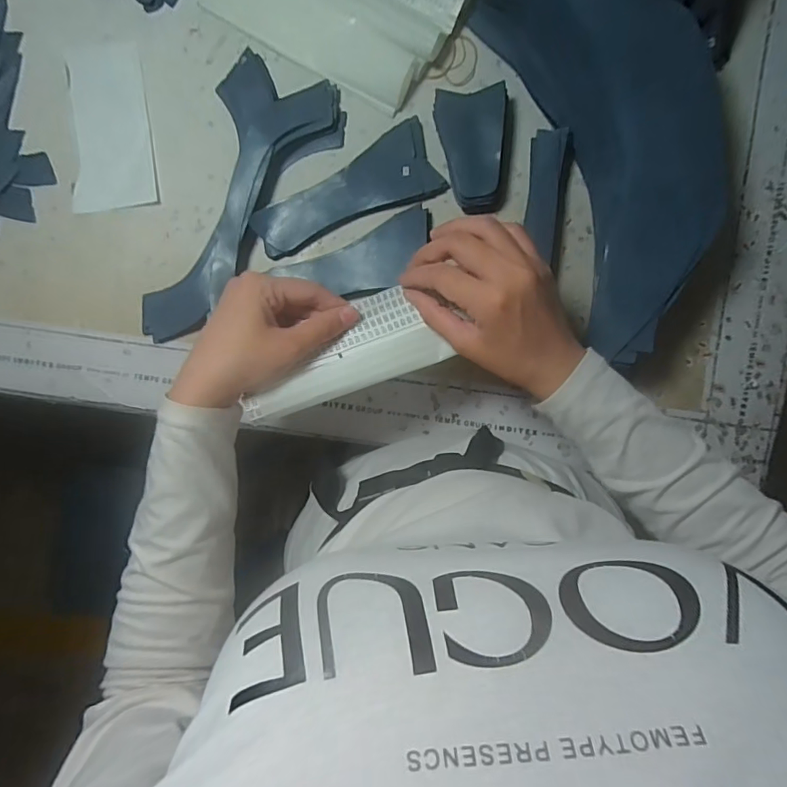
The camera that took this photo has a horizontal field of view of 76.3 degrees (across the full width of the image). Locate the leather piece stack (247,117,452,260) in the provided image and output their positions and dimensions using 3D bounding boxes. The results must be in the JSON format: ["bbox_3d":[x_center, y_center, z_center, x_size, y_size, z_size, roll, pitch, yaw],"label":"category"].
[{"bbox_3d":[-0.040,-0.174,0.444,0.169,0.019,0.063,-28,91,2],"label":"leather piece stack"}]

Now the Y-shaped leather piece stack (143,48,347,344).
[{"bbox_3d":[-0.136,-0.162,0.444,0.105,0.025,0.261,23,93,0],"label":"Y-shaped leather piece stack"}]

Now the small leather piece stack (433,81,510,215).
[{"bbox_3d":[0.074,-0.210,0.434,0.065,0.034,0.096,-7,92,2],"label":"small leather piece stack"}]

